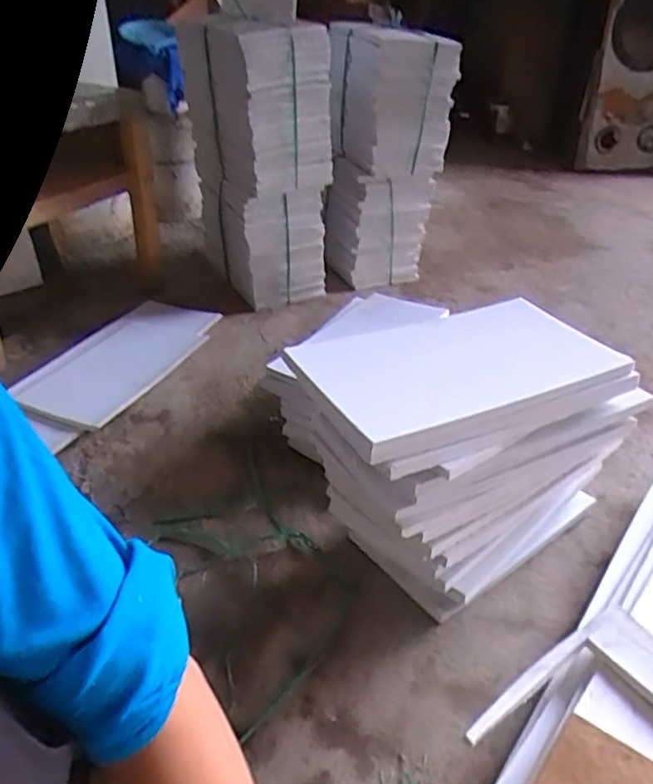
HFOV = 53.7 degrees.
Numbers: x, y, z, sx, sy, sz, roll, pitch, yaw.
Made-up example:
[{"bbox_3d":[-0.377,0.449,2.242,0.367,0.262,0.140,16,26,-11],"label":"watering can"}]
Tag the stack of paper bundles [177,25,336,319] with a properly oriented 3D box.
[{"bbox_3d":[-0.141,-0.448,1.278,0.167,0.490,0.335,-18,38,-25],"label":"stack of paper bundles"}]

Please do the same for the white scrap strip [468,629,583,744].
[{"bbox_3d":[0.171,0.246,0.545,0.150,0.015,0.013,-24,41,-32],"label":"white scrap strip"}]

